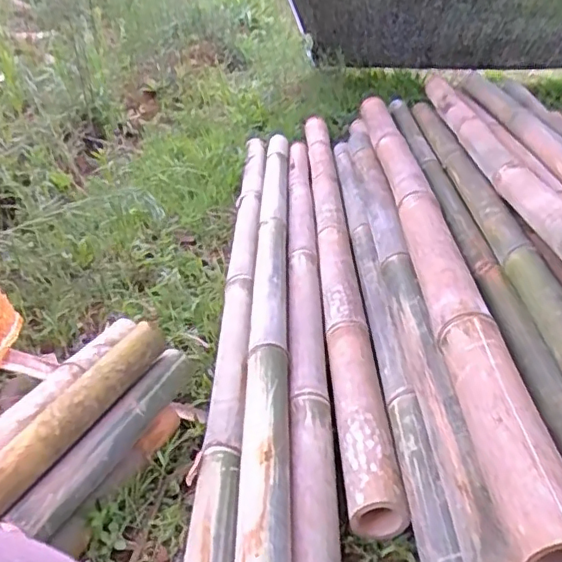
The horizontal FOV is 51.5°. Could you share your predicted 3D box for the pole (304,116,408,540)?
[{"bbox_3d":[0.131,-0.154,1.530,0.080,0.061,1.806,-2,33,1],"label":"pole"}]

